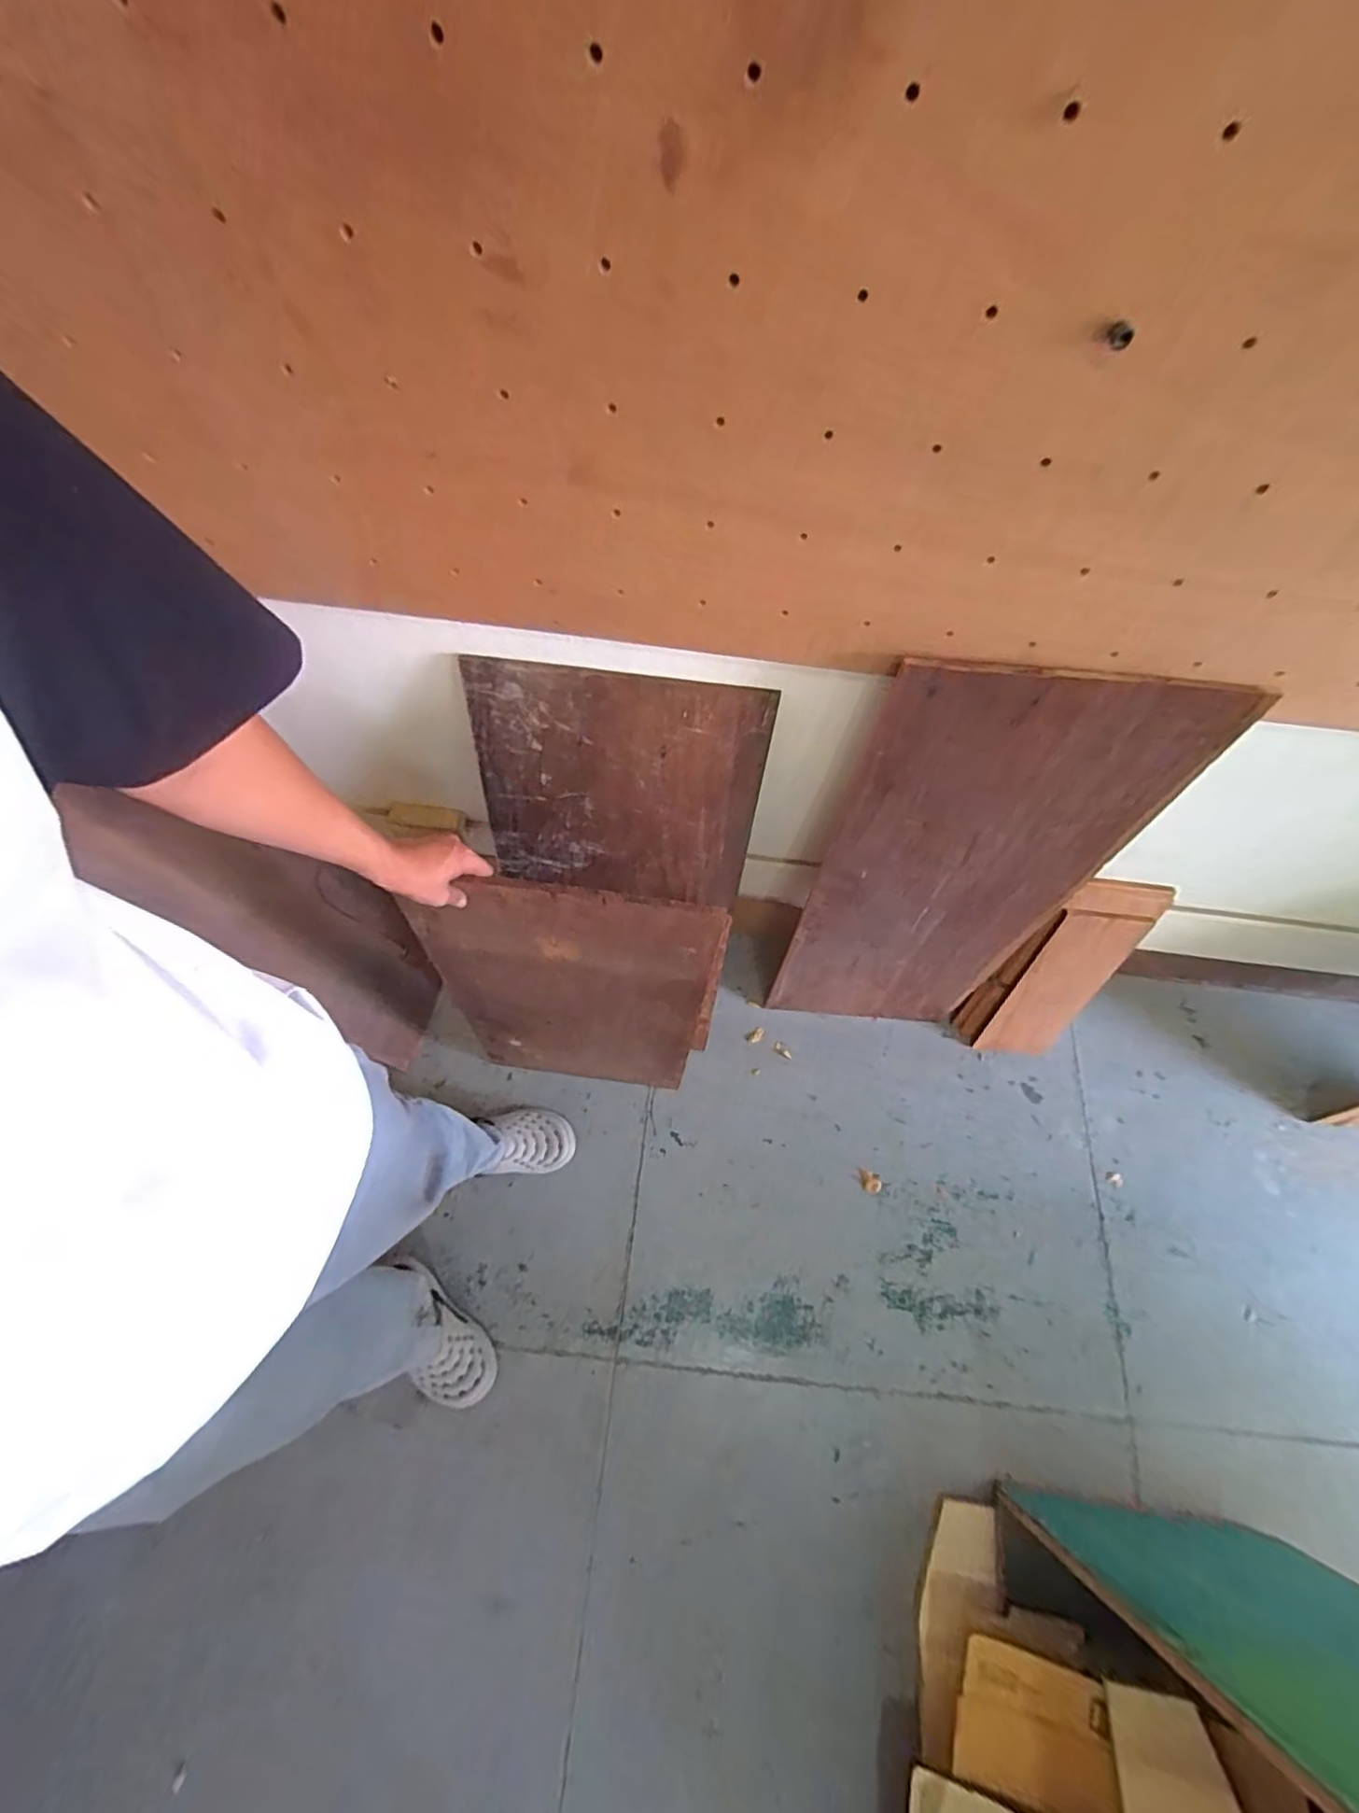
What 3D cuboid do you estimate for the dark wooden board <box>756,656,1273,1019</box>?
[{"bbox_3d":[0.398,0.000,1.020,0.383,0.877,0.031,7,59,0],"label":"dark wooden board"}]

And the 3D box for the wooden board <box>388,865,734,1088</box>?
[{"bbox_3d":[-0.172,0.162,0.998,0.394,0.706,0.015,10,59,1],"label":"wooden board"}]

